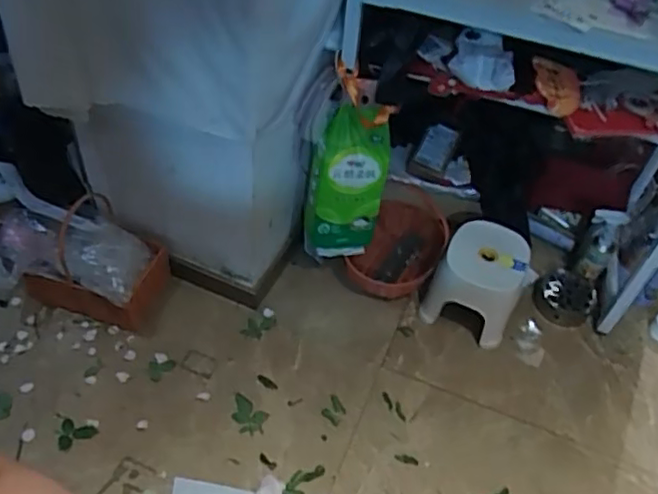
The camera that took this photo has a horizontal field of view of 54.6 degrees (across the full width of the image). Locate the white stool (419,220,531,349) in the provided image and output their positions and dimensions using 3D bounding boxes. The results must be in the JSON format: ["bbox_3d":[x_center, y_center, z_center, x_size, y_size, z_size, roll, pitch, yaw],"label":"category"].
[{"bbox_3d":[0.355,0.086,1.520,0.199,0.208,0.198,25,50,16],"label":"white stool"}]

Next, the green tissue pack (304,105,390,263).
[{"bbox_3d":[0.036,-0.129,1.422,0.168,0.340,0.103,6,48,-1],"label":"green tissue pack"}]

